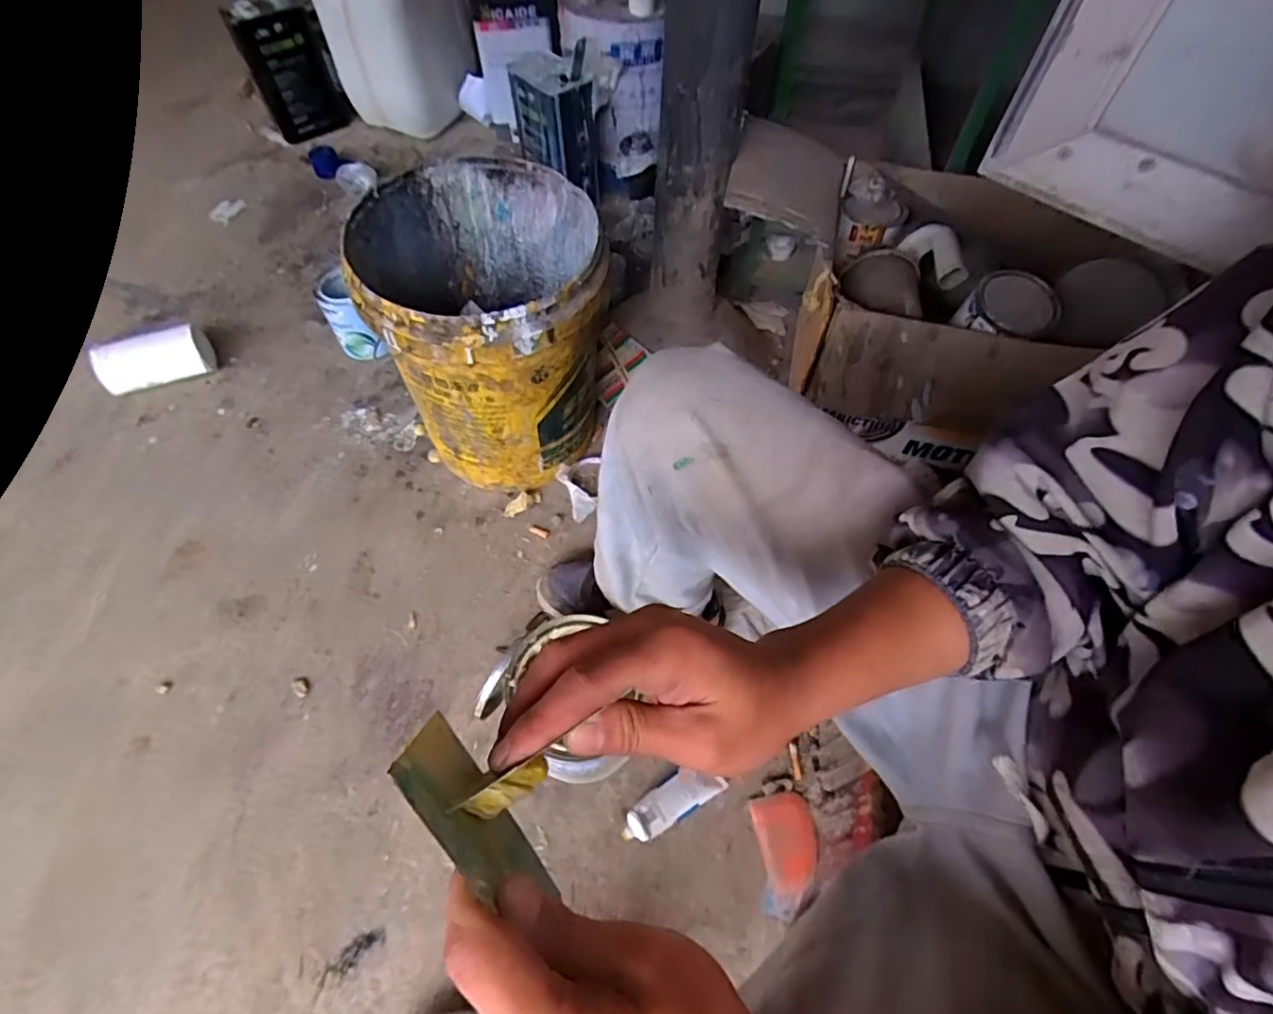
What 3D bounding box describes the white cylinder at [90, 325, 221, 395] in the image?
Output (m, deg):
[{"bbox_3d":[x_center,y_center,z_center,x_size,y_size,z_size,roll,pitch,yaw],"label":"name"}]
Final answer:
[{"bbox_3d":[-0.843,-0.256,1.049,0.177,0.077,0.070,-20,61,-11],"label":"white cylinder"}]

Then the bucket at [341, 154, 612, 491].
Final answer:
[{"bbox_3d":[-0.181,-0.230,0.854,0.287,0.367,0.295,0,58,-1],"label":"bucket"}]

